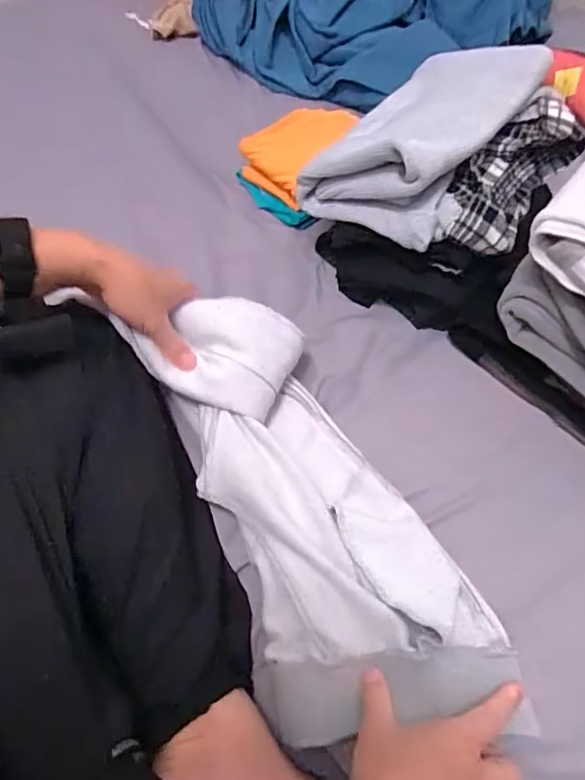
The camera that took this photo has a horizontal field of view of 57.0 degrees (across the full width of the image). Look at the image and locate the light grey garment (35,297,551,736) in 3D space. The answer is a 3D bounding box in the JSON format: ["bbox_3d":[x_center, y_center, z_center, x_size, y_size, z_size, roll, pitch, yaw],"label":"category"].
[{"bbox_3d":[-0.004,0.101,0.485,0.181,0.081,0.404,-26,70,-17],"label":"light grey garment"}]

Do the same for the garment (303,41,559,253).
[{"bbox_3d":[0.148,-0.291,0.608,0.171,0.099,0.278,29,61,17],"label":"garment"}]

